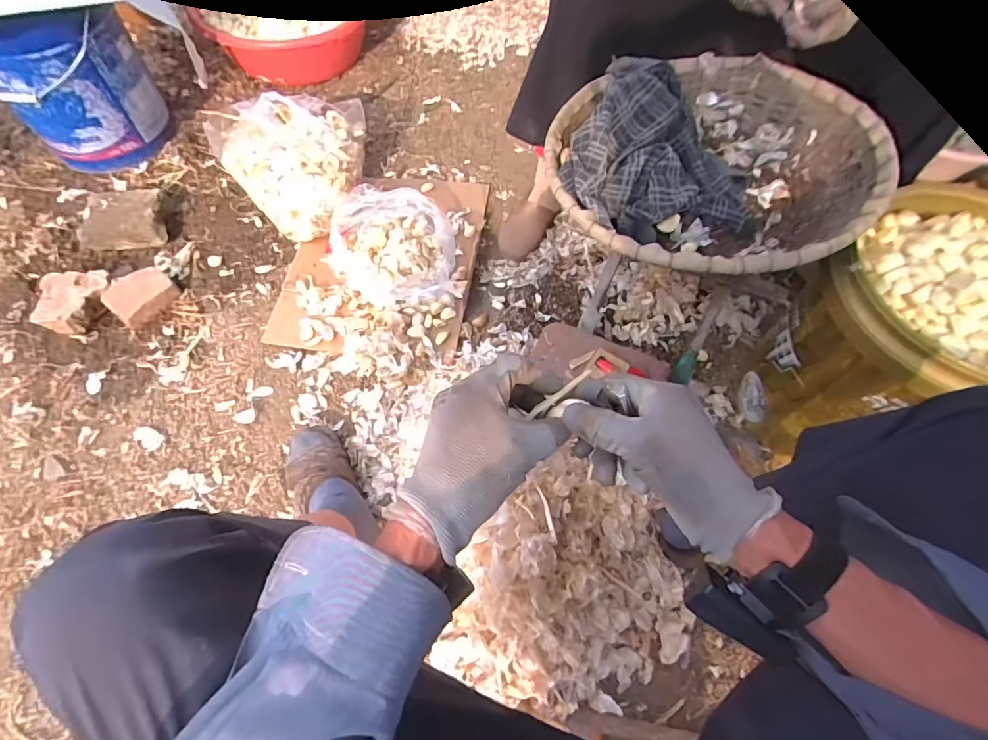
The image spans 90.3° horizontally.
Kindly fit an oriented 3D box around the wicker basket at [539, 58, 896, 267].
[{"bbox_3d":[0.298,-0.299,0.691,0.415,0.127,0.470,31,66,15],"label":"wicker basket"}]

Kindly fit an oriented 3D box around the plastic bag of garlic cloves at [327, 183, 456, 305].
[{"bbox_3d":[-0.207,-0.259,1.013,0.242,0.093,0.252,-3,62,-1],"label":"plastic bag of garlic cloves"}]

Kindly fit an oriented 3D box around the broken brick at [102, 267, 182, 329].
[{"bbox_3d":[-0.706,-0.147,0.991,0.116,0.048,0.092,-40,69,-19],"label":"broken brick"}]

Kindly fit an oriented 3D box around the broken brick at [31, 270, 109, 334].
[{"bbox_3d":[-0.836,-0.132,0.979,0.132,0.050,0.126,-5,62,-3],"label":"broken brick"}]

